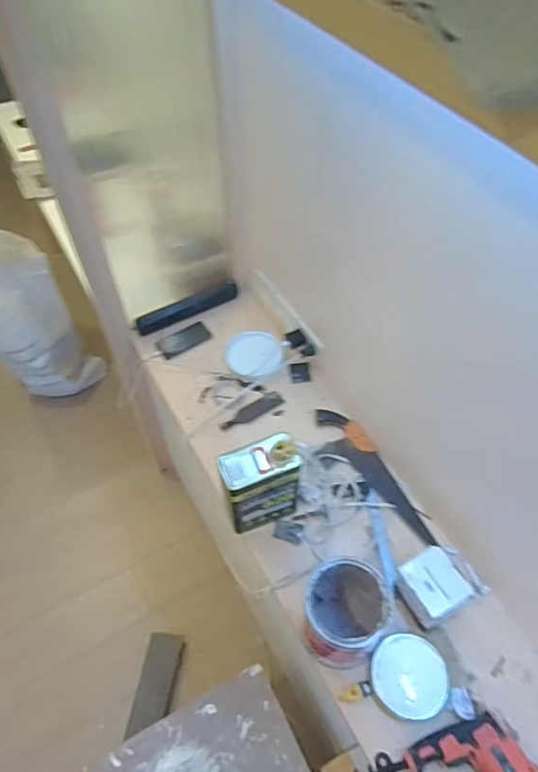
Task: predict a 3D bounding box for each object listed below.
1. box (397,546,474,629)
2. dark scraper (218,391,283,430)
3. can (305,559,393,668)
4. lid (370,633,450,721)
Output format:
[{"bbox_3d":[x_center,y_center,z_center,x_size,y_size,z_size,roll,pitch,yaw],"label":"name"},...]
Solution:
[{"bbox_3d":[0.348,0.440,1.160,0.120,0.115,0.131,-28,58,-17],"label":"box"},{"bbox_3d":[-0.049,0.071,1.515,0.194,0.012,0.041,-27,58,-17],"label":"dark scraper"},{"bbox_3d":[0.153,0.467,1.098,0.159,0.202,0.170,-1,54,1],"label":"can"},{"bbox_3d":[0.285,0.587,1.089,0.146,0.013,0.146,-4,63,8],"label":"lid"}]

